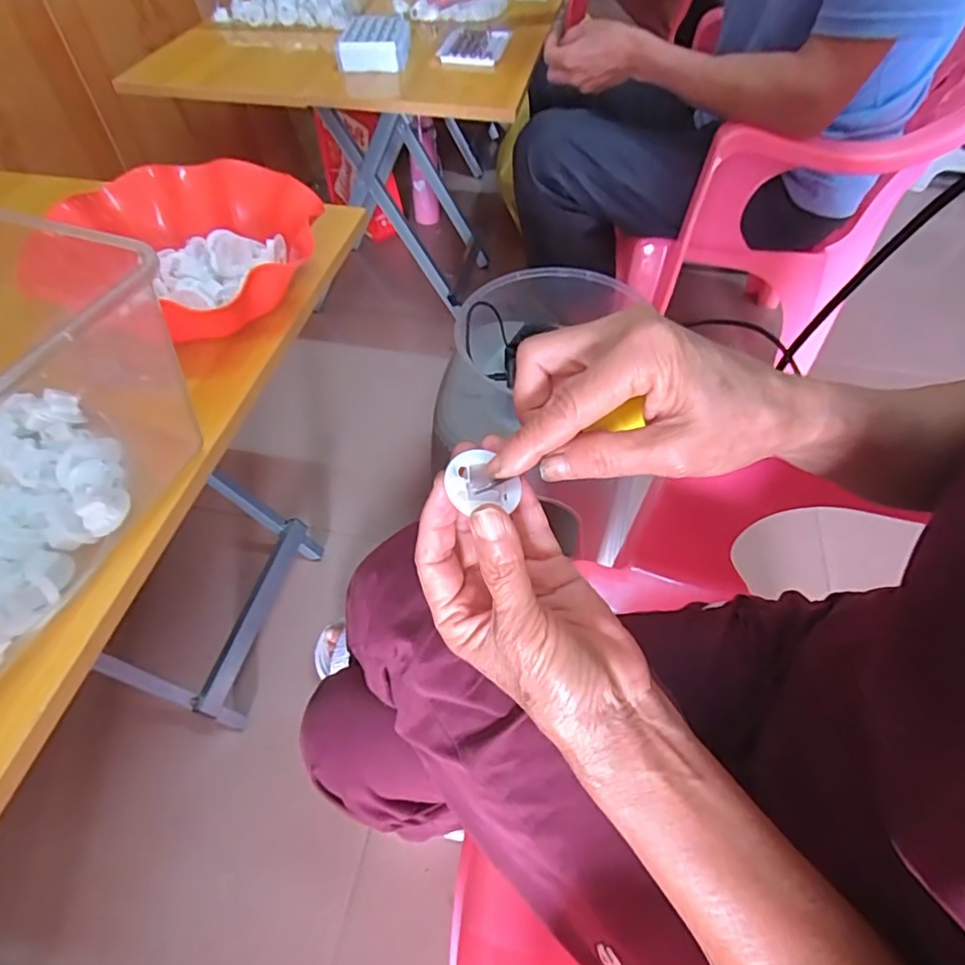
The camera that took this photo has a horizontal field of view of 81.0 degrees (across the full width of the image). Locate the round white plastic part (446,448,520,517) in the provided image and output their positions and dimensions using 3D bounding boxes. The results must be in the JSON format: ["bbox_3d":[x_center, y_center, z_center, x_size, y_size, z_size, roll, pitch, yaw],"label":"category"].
[{"bbox_3d":[-0.002,0.000,0.241,0.027,0.007,0.029,-30,75,-27],"label":"round white plastic part"}]

